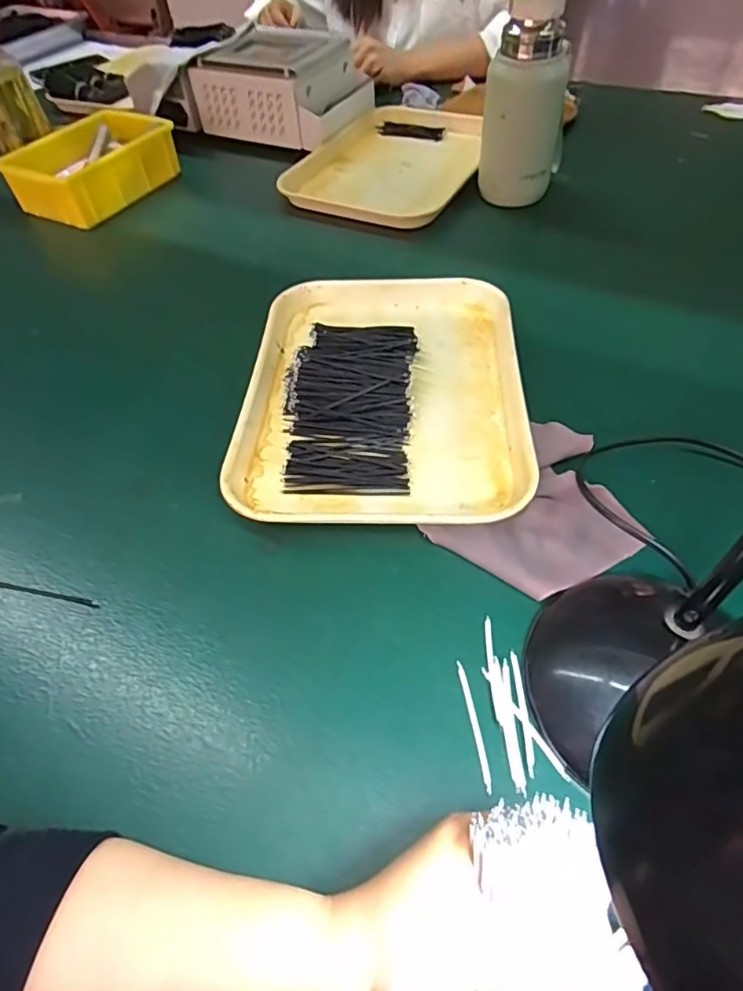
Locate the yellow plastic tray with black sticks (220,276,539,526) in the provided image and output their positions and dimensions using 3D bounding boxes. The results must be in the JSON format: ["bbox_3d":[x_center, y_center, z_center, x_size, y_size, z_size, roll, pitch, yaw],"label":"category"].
[{"bbox_3d":[0.010,-0.101,0.475,0.221,0.024,0.301,0,53,4],"label":"yellow plastic tray with black sticks"}]

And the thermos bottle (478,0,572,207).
[{"bbox_3d":[0.175,-0.439,0.624,0.069,0.186,0.076,28,59,23],"label":"thermos bottle"}]

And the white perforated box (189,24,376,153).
[{"bbox_3d":[-0.127,-0.600,0.823,0.221,0.100,0.163,24,58,20],"label":"white perforated box"}]

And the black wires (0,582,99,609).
[{"bbox_3d":[-0.230,0.064,0.376,0.102,0.004,0.006,10,54,9],"label":"black wires"}]

